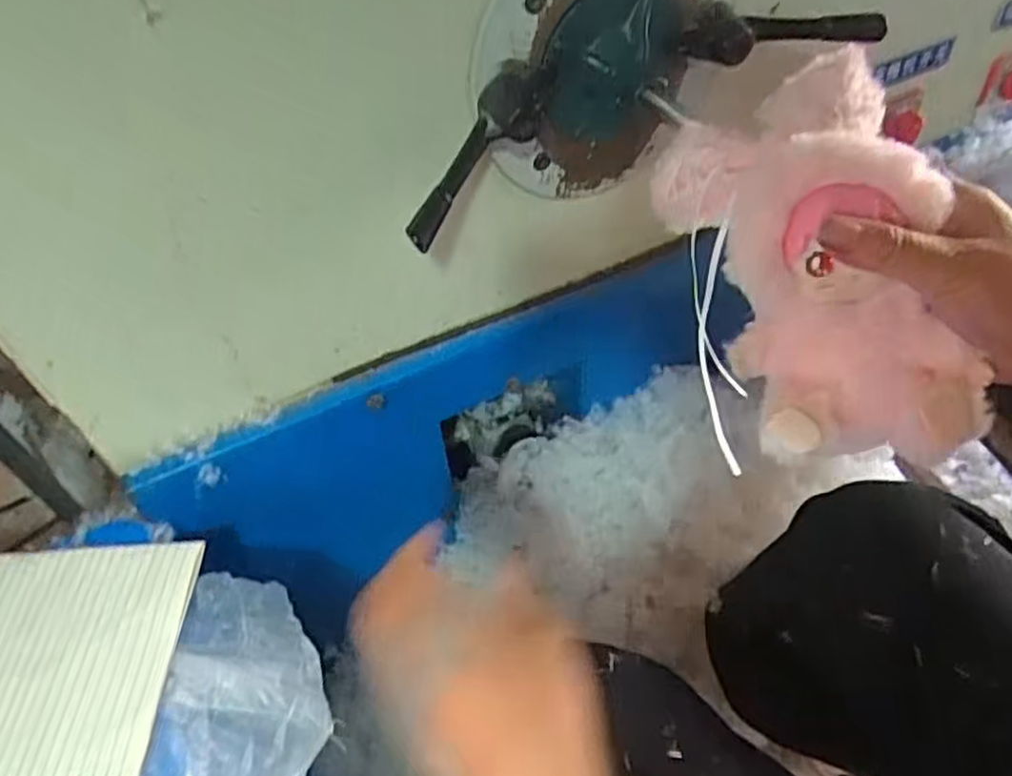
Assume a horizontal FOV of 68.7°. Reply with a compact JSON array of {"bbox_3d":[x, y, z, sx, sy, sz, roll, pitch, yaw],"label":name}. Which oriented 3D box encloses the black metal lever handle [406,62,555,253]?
[{"bbox_3d":[-0.013,-0.149,0.467,0.033,0.037,0.150,28,78,26],"label":"black metal lever handle"}]

